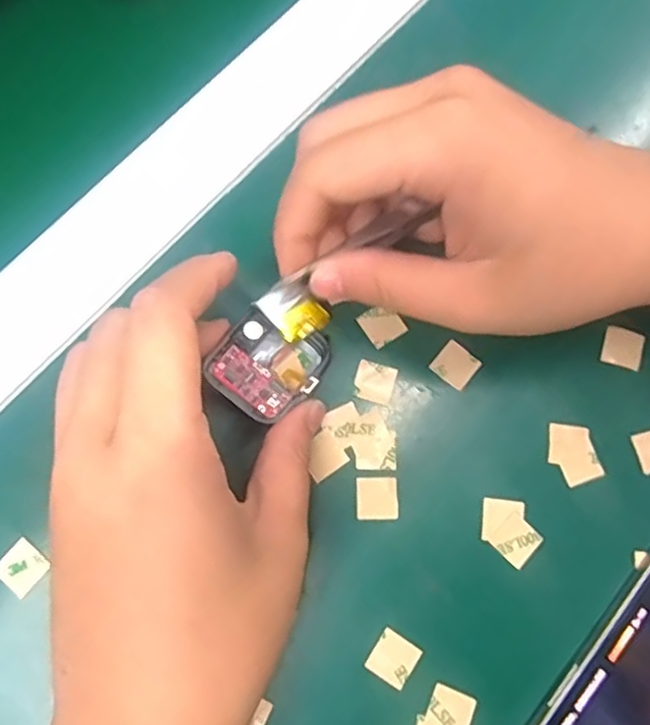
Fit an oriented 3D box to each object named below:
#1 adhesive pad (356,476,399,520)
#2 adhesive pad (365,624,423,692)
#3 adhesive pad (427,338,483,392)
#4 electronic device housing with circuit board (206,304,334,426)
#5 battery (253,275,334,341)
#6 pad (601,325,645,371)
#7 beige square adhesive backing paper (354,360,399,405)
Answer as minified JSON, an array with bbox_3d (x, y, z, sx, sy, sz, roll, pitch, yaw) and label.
[{"bbox_3d":[0.019,0.050,0.235,0.015,0.004,0.015,-2,76,-2],"label":"adhesive pad"},{"bbox_3d":[0.025,0.104,0.223,0.016,0.004,0.016,33,77,6],"label":"adhesive pad"},{"bbox_3d":[0.052,0.001,0.248,0.016,0.004,0.015,41,78,8],"label":"adhesive pad"},{"bbox_3d":[-0.020,0.000,0.239,0.036,0.013,0.041,35,78,7],"label":"electronic device housing with circuit board"},{"bbox_3d":[-0.012,-0.020,0.238,0.023,0.004,0.019,44,79,9],"label":"battery"},{"bbox_3d":[0.119,-0.006,0.253,0.016,0.004,0.016,18,76,3],"label":"pad"},{"bbox_3d":[0.020,0.007,0.245,0.015,0.004,0.015,18,76,3],"label":"beige square adhesive backing paper"}]

